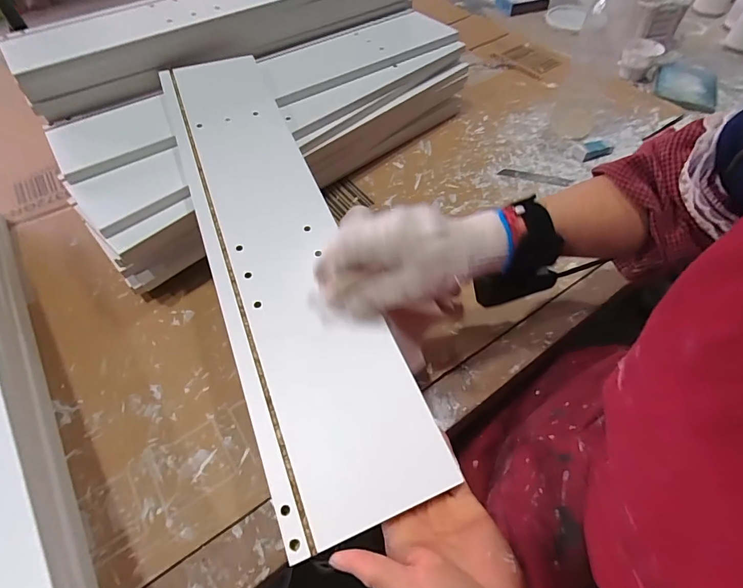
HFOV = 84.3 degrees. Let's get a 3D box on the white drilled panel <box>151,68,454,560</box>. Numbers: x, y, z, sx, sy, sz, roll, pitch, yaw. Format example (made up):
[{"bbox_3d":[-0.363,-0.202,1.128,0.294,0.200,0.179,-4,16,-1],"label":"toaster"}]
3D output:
[{"bbox_3d":[-0.096,-0.066,0.392,0.124,0.019,0.535,-18,61,-12],"label":"white drilled panel"}]

